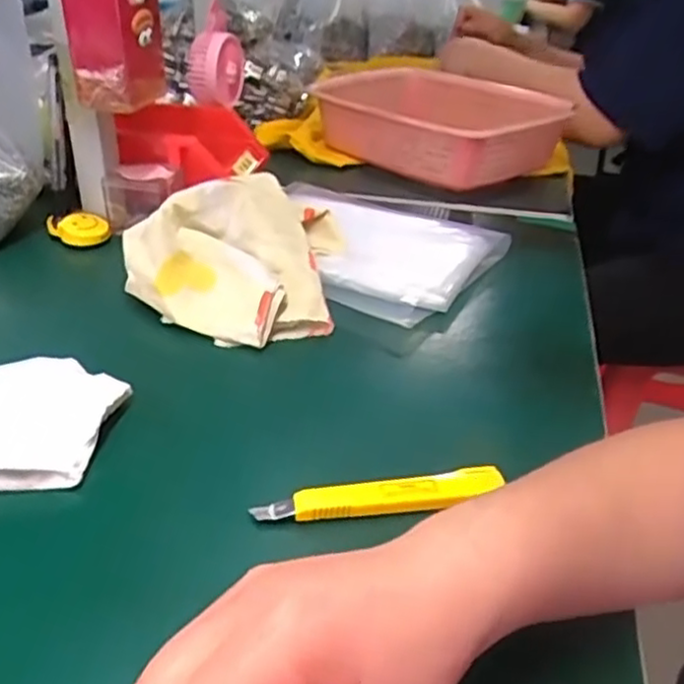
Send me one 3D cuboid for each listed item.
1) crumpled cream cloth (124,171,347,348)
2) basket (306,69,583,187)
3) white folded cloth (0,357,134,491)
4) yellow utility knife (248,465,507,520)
[{"bbox_3d":[-0.085,-0.073,0.553,0.167,0.069,0.171,1,32,-3],"label":"crumpled cream cloth"},{"bbox_3d":[0.114,-0.258,0.842,0.289,0.081,0.218,25,38,31],"label":"basket"},{"bbox_3d":[-0.188,0.045,0.407,0.112,0.023,0.089,-1,32,-6],"label":"white folded cloth"},{"bbox_3d":[0.021,0.082,0.370,0.131,0.011,0.022,-4,33,-11],"label":"yellow utility knife"}]

